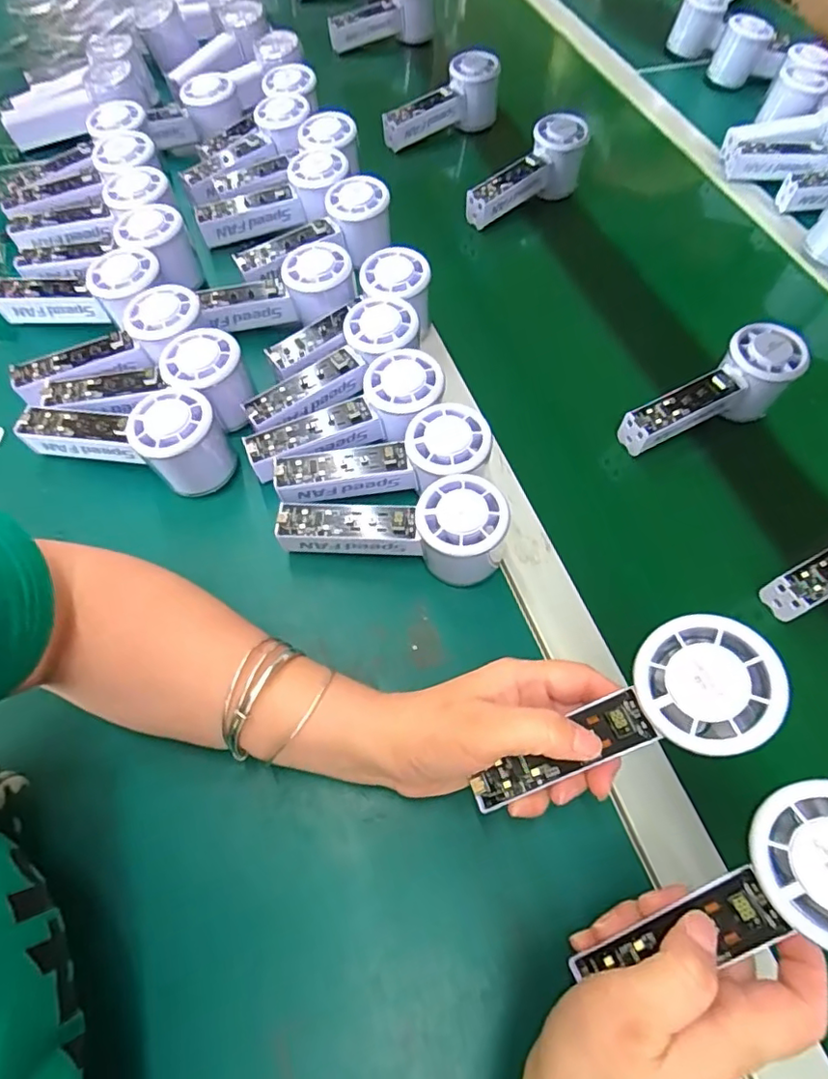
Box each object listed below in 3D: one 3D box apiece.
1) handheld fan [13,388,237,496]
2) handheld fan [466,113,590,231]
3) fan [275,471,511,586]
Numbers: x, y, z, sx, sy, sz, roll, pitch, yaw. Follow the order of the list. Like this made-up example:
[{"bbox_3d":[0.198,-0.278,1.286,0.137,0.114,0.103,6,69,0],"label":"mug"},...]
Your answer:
[{"bbox_3d":[-0.206,-0.078,0.400,0.147,0.059,0.057,16,63,6],"label":"handheld fan"},{"bbox_3d":[0.120,-0.379,0.582,0.056,0.061,0.142,40,68,17],"label":"handheld fan"},{"bbox_3d":[-0.015,-0.003,0.373,0.147,0.062,0.052,1,62,-2],"label":"fan"}]

